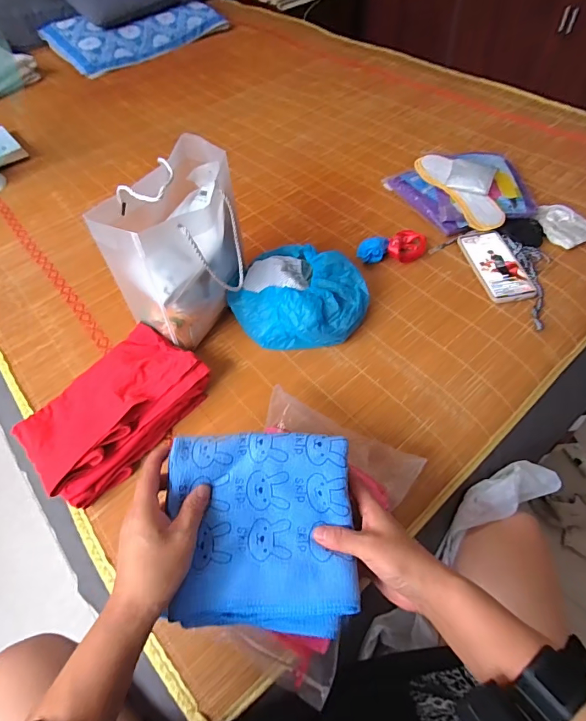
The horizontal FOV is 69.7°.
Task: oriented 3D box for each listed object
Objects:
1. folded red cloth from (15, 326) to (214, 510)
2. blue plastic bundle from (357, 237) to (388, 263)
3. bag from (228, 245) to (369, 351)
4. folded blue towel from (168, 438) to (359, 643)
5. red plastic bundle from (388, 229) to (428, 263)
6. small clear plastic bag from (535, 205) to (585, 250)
[{"bbox_3d":[-0.252,0.071,0.611,0.155,0.072,0.245,36,63,26],"label":"folded red cloth"},{"bbox_3d":[0.146,-0.206,0.780,0.054,0.027,0.050,13,55,12],"label":"blue plastic bundle"},{"bbox_3d":[0.010,-0.100,0.680,0.204,0.078,0.161,22,58,18],"label":"bag"},{"bbox_3d":[-0.030,0.159,0.403,0.169,0.022,0.176,-4,74,5],"label":"folded blue towel"},{"bbox_3d":[0.217,-0.218,0.798,0.070,0.025,0.069,6,54,8],"label":"red plastic bundle"},{"bbox_3d":[0.526,-0.267,0.822,0.093,0.013,0.113,-22,61,-11],"label":"small clear plastic bag"}]

